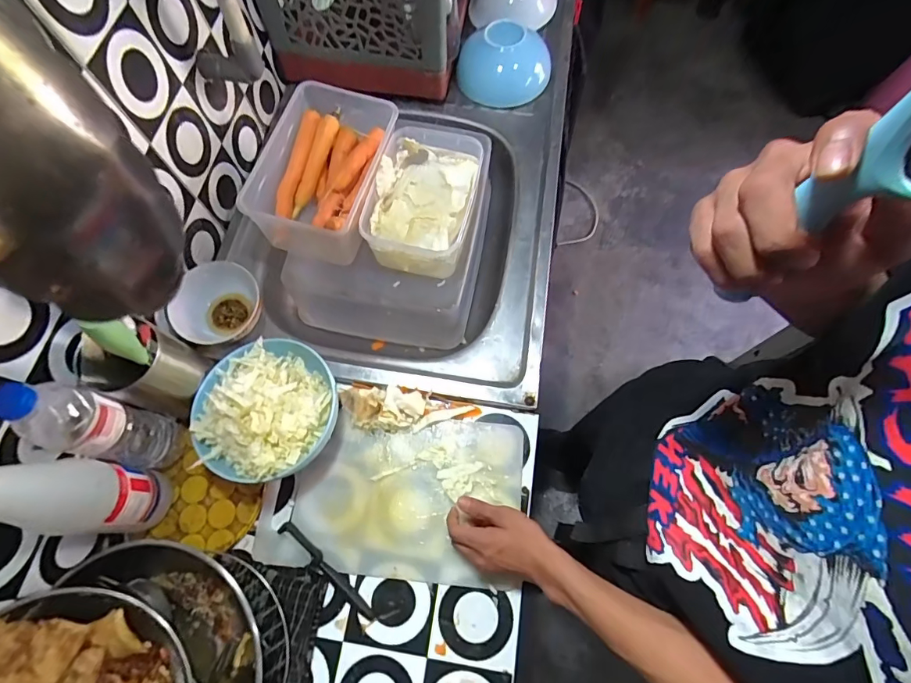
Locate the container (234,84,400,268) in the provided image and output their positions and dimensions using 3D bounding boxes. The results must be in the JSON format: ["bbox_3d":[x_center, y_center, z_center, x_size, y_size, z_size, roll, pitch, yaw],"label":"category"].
[{"bbox_3d":[-0.178,-0.230,0.616,0.149,0.095,0.212,12,69,4],"label":"container"}]

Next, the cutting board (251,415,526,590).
[{"bbox_3d":[-0.076,0.191,0.565,0.315,0.012,0.191,5,68,2],"label":"cutting board"}]

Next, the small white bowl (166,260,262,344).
[{"bbox_3d":[-0.318,-0.046,0.601,0.111,0.062,0.112,0,68,0],"label":"small white bowl"}]

